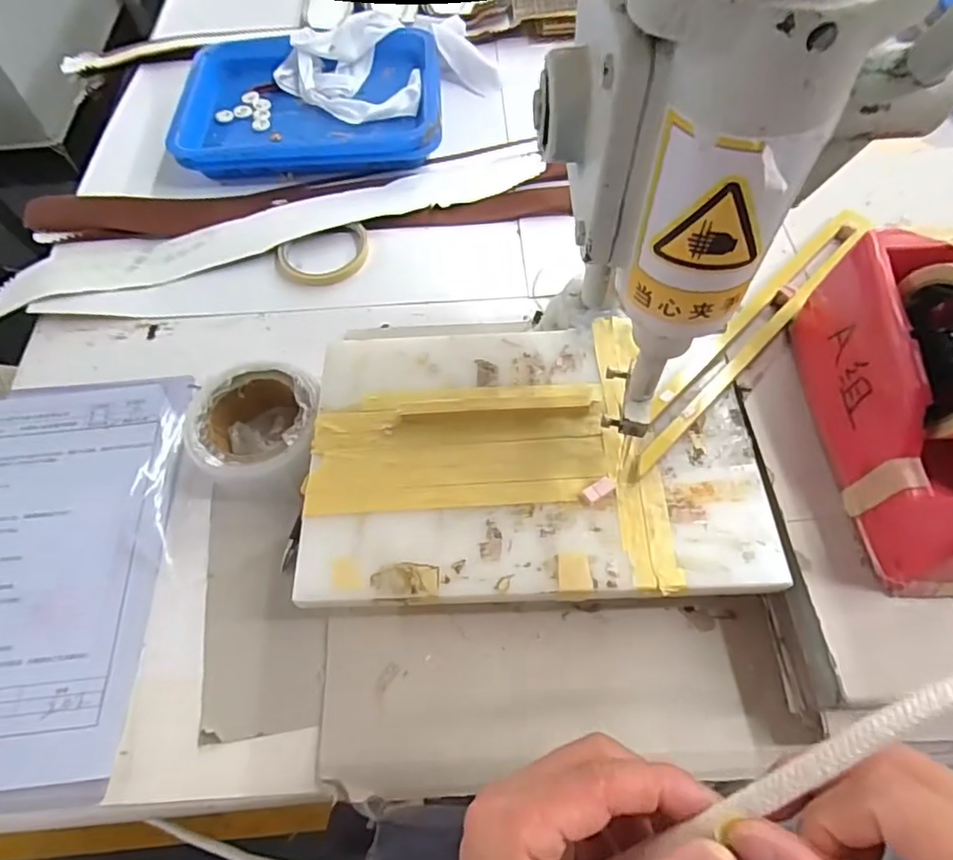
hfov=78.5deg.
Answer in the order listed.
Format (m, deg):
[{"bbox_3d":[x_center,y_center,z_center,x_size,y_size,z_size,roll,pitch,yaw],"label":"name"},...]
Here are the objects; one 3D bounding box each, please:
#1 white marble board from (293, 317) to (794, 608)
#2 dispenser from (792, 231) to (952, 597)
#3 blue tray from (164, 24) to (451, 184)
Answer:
[{"bbox_3d":[0.035,0.013,0.395,0.294,0.010,0.197,-2,62,2],"label":"white marble board"},{"bbox_3d":[0.266,-0.021,0.336,0.077,0.115,0.201,-1,62,3],"label":"dispenser"},{"bbox_3d":[-0.184,-0.377,0.663,0.285,0.038,0.214,-4,61,0],"label":"blue tray"}]

